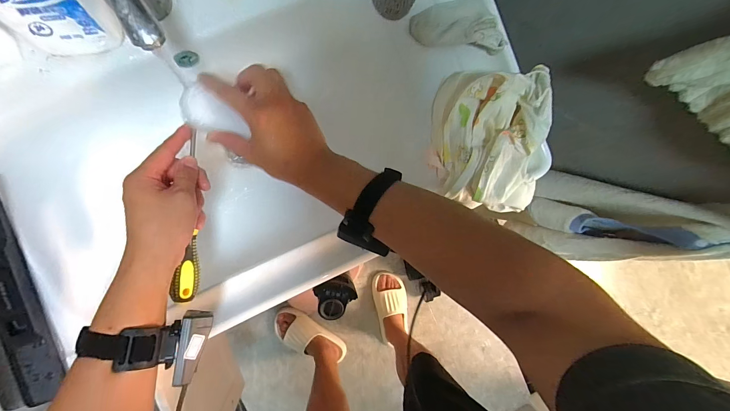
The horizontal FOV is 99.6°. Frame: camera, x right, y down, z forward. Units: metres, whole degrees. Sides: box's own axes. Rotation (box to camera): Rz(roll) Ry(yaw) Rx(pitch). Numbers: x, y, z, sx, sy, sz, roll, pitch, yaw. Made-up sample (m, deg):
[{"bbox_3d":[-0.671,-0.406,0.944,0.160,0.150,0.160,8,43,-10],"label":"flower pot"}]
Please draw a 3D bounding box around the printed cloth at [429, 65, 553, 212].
[{"bbox_3d":[0.168,-0.085,0.414,0.135,0.079,0.187,-1,93,-9],"label":"printed cloth"}]

